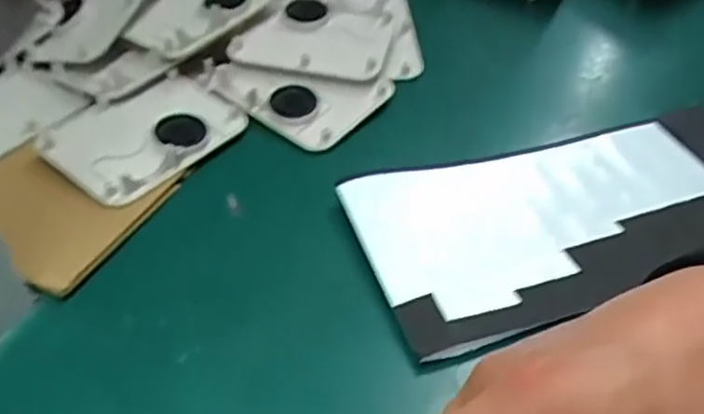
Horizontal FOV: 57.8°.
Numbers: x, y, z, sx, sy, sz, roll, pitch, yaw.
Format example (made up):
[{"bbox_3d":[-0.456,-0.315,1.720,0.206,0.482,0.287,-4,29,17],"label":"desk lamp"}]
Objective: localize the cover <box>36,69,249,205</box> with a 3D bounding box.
[{"bbox_3d":[-0.150,-0.054,0.473,0.098,0.029,0.128,28,51,26],"label":"cover"}]

